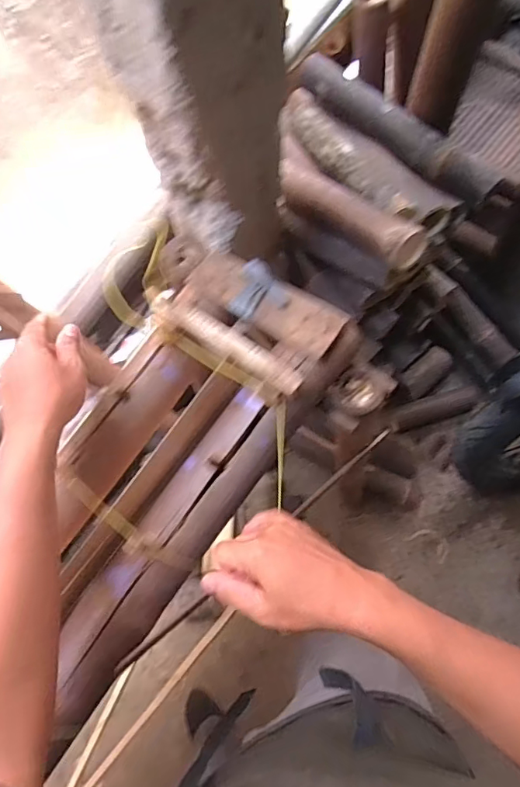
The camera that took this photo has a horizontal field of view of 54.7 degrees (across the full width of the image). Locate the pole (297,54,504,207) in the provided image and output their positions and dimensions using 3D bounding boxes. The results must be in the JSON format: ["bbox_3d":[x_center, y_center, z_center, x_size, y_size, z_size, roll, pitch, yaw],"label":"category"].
[{"bbox_3d":[0.244,-0.493,0.923,0.056,0.062,0.445,-40,75,-10],"label":"pole"}]

